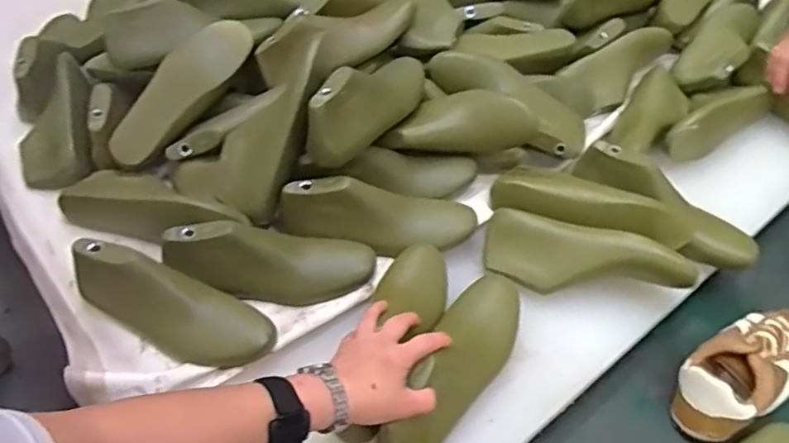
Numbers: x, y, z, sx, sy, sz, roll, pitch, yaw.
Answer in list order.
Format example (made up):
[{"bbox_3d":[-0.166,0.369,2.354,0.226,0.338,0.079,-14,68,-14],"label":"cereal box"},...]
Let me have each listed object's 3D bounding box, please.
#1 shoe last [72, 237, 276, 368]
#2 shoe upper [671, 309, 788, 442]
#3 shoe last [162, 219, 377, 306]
[{"bbox_3d":[-0.240,0.094,0.675,0.229,0.073,0.076,25,52,1],"label":"shoe last"},{"bbox_3d":[0.407,0.162,0.711,0.208,0.067,0.089,-24,55,-21],"label":"shoe upper"},{"bbox_3d":[-0.141,0.038,0.718,0.231,0.078,0.078,2,50,0],"label":"shoe last"}]

